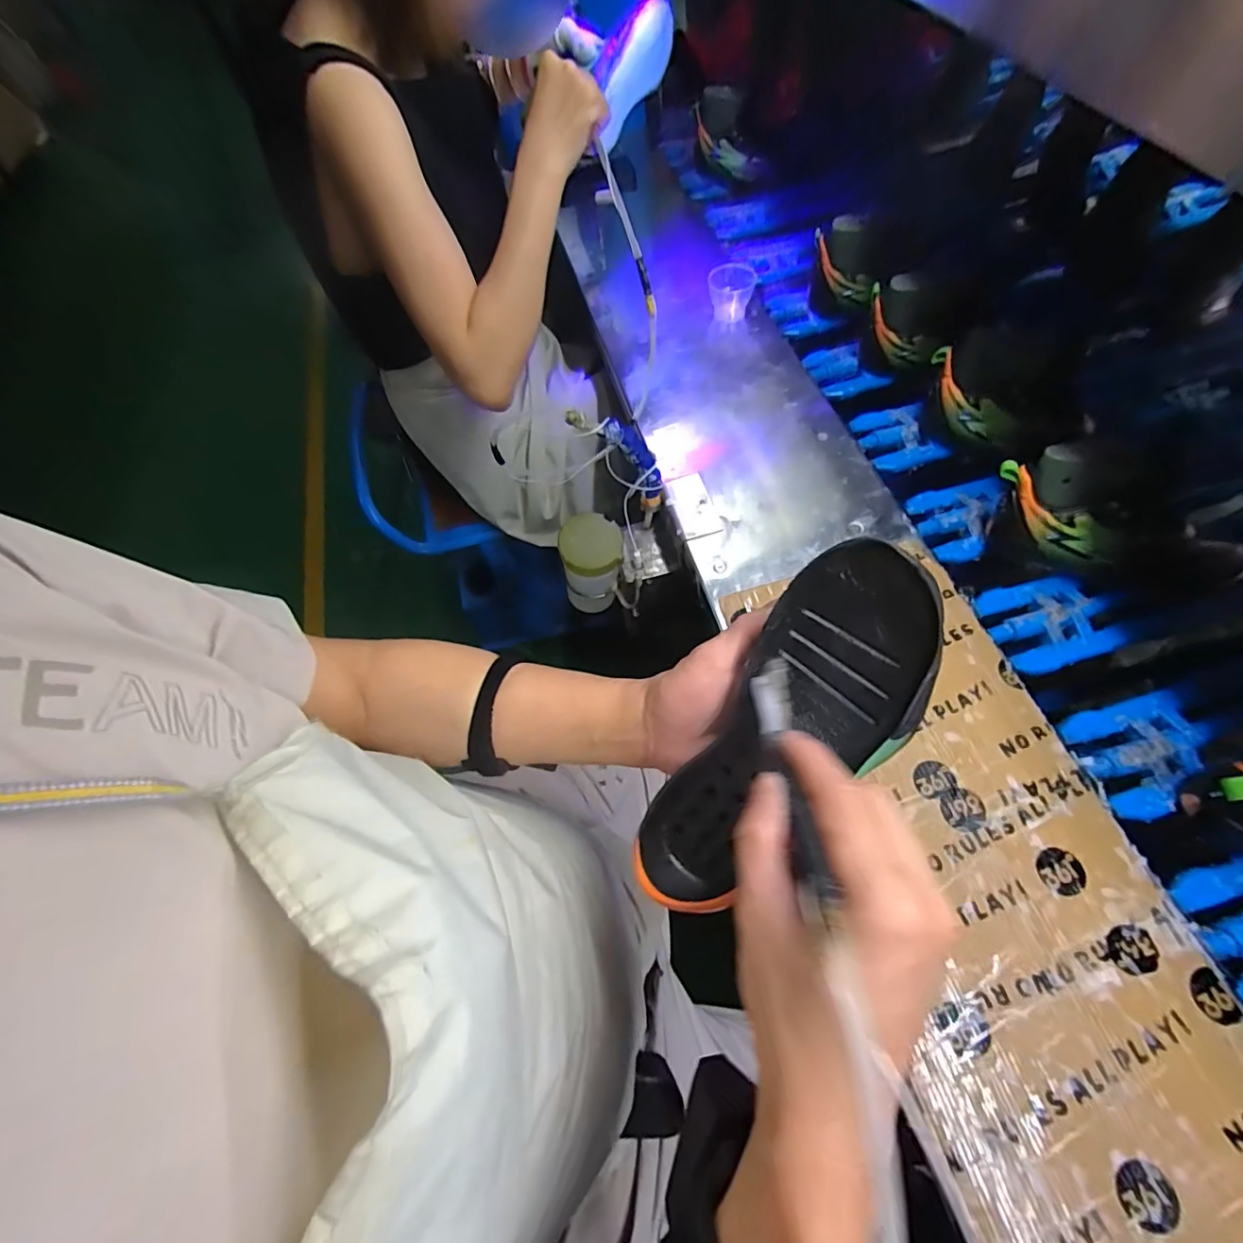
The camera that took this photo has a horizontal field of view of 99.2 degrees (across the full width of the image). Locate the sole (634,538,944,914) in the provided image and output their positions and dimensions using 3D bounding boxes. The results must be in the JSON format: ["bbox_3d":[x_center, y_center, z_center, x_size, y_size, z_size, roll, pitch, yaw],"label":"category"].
[{"bbox_3d":[0.088,0.065,0.303,0.091,0.038,0.230,41,100,20],"label":"sole"}]

